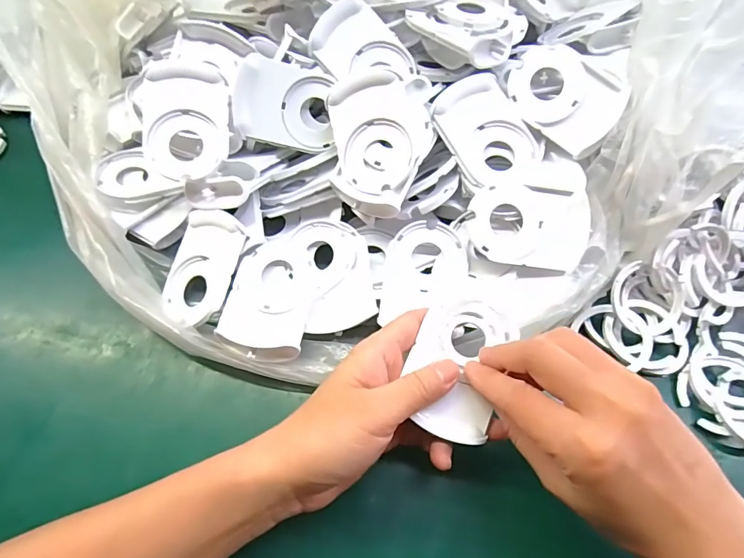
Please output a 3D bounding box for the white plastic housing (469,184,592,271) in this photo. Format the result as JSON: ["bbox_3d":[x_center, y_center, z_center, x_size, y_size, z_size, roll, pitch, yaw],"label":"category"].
[{"bbox_3d":[0.107,-0.036,0.311,0.079,0.016,0.054,8,87,1],"label":"white plastic housing"}]

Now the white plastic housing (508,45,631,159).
[{"bbox_3d":[0.139,-0.133,0.324,0.079,0.010,0.063,34,95,7],"label":"white plastic housing"}]

